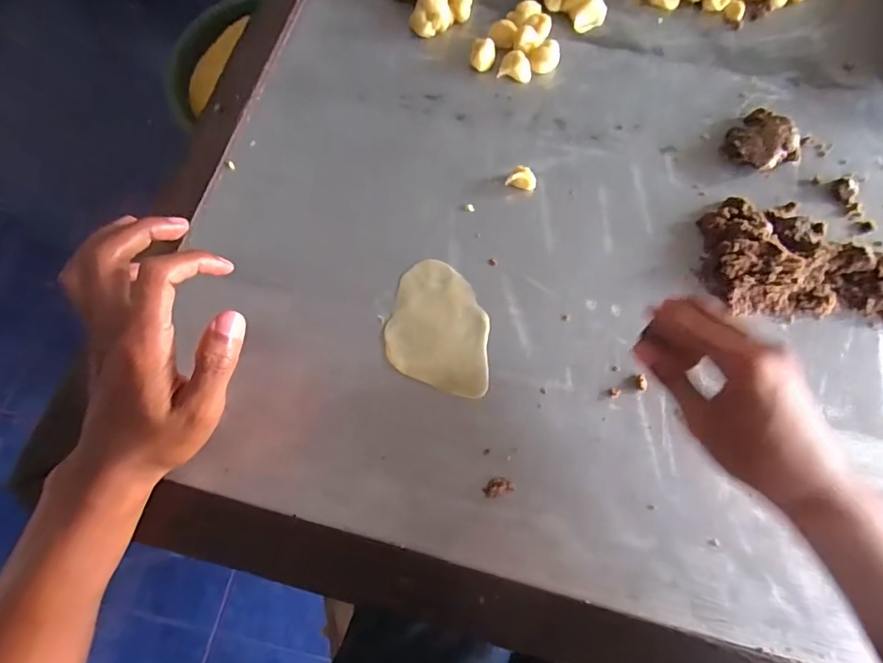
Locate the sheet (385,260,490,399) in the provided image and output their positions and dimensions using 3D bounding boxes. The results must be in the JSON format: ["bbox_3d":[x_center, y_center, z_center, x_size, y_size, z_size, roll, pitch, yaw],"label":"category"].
[{"bbox_3d":[-0.002,-0.004,0.352,0.071,0.004,0.099,3,71,1],"label":"sheet"}]

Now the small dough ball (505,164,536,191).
[{"bbox_3d":[0.066,-0.124,0.389,0.023,0.011,0.014,24,72,8],"label":"small dough ball"}]

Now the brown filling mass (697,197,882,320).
[{"bbox_3d":[0.287,-0.056,0.360,0.165,0.023,0.091,4,71,2],"label":"brown filling mass"}]

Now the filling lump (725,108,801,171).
[{"bbox_3d":[0.264,-0.157,0.397,0.051,0.020,0.051,0,71,0],"label":"filling lump"}]

